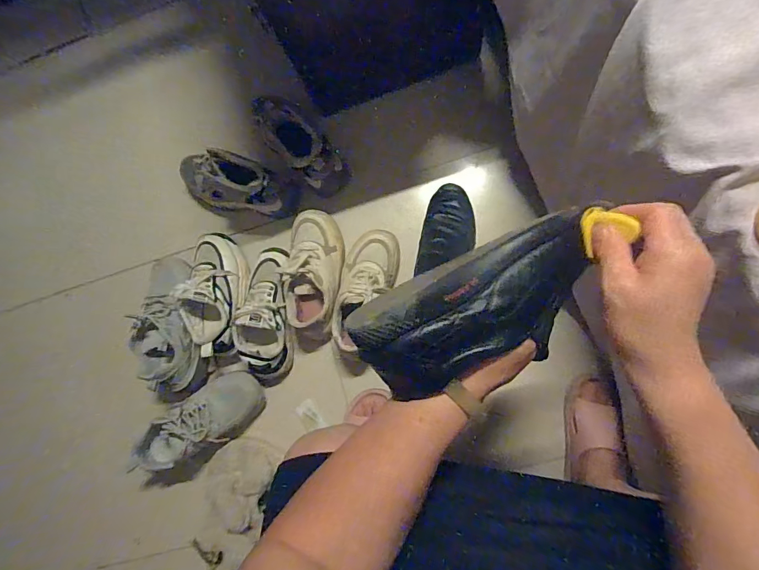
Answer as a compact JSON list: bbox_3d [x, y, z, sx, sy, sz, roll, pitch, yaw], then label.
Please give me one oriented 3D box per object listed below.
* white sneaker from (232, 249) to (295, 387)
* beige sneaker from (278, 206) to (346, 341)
[{"bbox_3d":[-0.223,0.060,0.795,0.097,0.098,0.267,-1,85,10],"label":"white sneaker"},{"bbox_3d":[-0.131,-0.025,0.799,0.105,0.083,0.245,3,86,10],"label":"beige sneaker"}]

